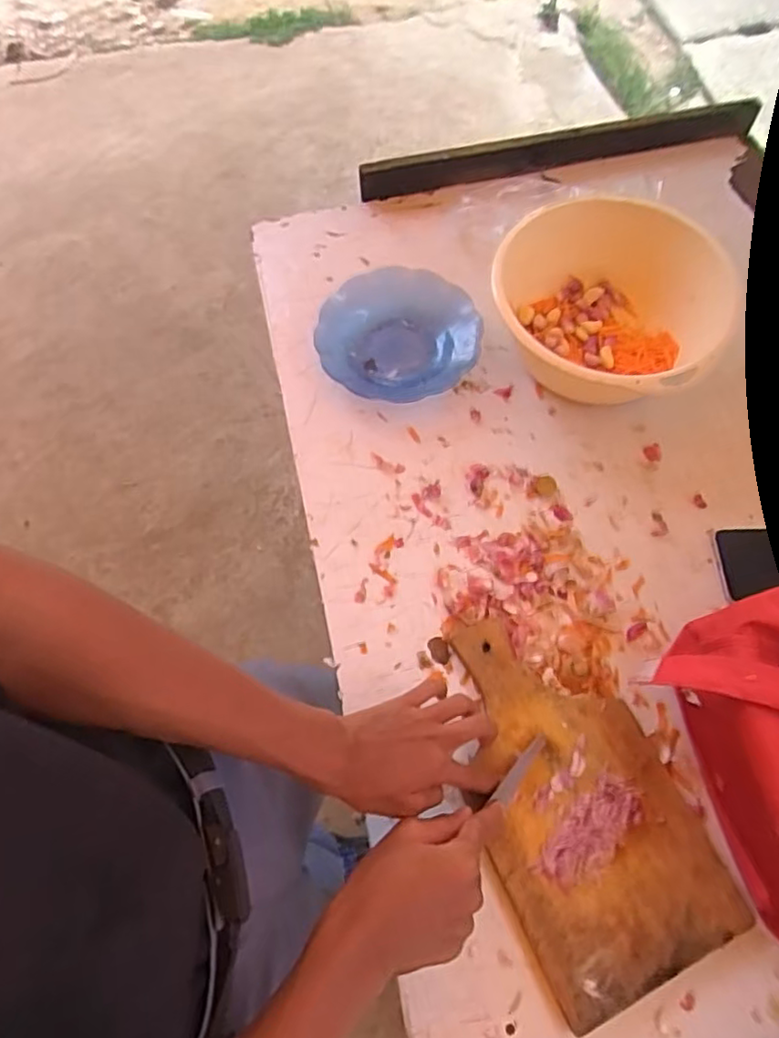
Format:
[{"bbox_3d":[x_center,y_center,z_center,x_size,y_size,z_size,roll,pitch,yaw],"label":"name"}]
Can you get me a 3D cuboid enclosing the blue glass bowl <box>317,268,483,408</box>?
[{"bbox_3d":[0.010,-0.209,0.717,0.177,0.036,0.168,-1,65,2],"label":"blue glass bowl"}]

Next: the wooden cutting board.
[{"bbox_3d":[0.149,0.219,0.524,0.161,0.019,0.295,-23,67,-7],"label":"wooden cutting board"}]

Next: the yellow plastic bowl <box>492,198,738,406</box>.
[{"bbox_3d":[0.235,-0.230,0.690,0.244,0.091,0.217,36,72,17],"label":"yellow plastic bowl"}]

